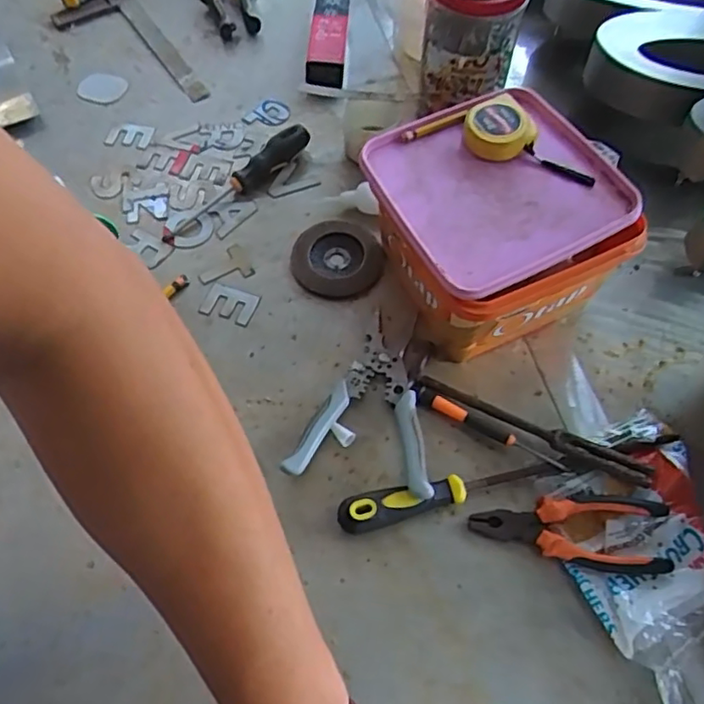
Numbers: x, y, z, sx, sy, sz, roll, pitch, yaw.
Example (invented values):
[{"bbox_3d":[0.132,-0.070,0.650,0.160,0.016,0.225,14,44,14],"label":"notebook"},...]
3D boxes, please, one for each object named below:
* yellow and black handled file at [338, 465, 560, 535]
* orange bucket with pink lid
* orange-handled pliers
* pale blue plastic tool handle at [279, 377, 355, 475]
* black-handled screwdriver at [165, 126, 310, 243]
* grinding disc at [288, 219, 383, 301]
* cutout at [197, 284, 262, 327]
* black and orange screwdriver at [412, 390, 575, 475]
[{"bbox_3d":[0.082,0.120,0.529,0.187,0.027,0.028,-12,63,-7],"label":"yellow and black handled file"},{"bbox_3d":[0.126,-0.115,0.587,0.186,0.147,0.198,-24,65,-13],"label":"orange bucket with pink lid"},{"bbox_3d":[0.178,0.150,0.515,0.153,0.022,0.060,3,62,1],"label":"orange-handled pliers"},{"bbox_3d":[-0.021,0.074,0.557,0.039,0.026,0.098,26,65,12],"label":"pale blue plastic tool handle"},{"bbox_3d":[-0.127,-0.189,0.690,0.034,0.031,0.196,40,69,18],"label":"black-handled screwdriver"},{"bbox_3d":[-0.013,-0.100,0.653,0.093,0.015,0.092,0,62,-1],"label":"grinding disc"},{"bbox_3d":[-0.125,-0.048,0.635,0.054,0.007,0.036,19,64,9],"label":"cutout"},{"bbox_3d":[0.123,0.072,0.561,0.143,0.014,0.013,29,66,14],"label":"black and orange screwdriver"}]

